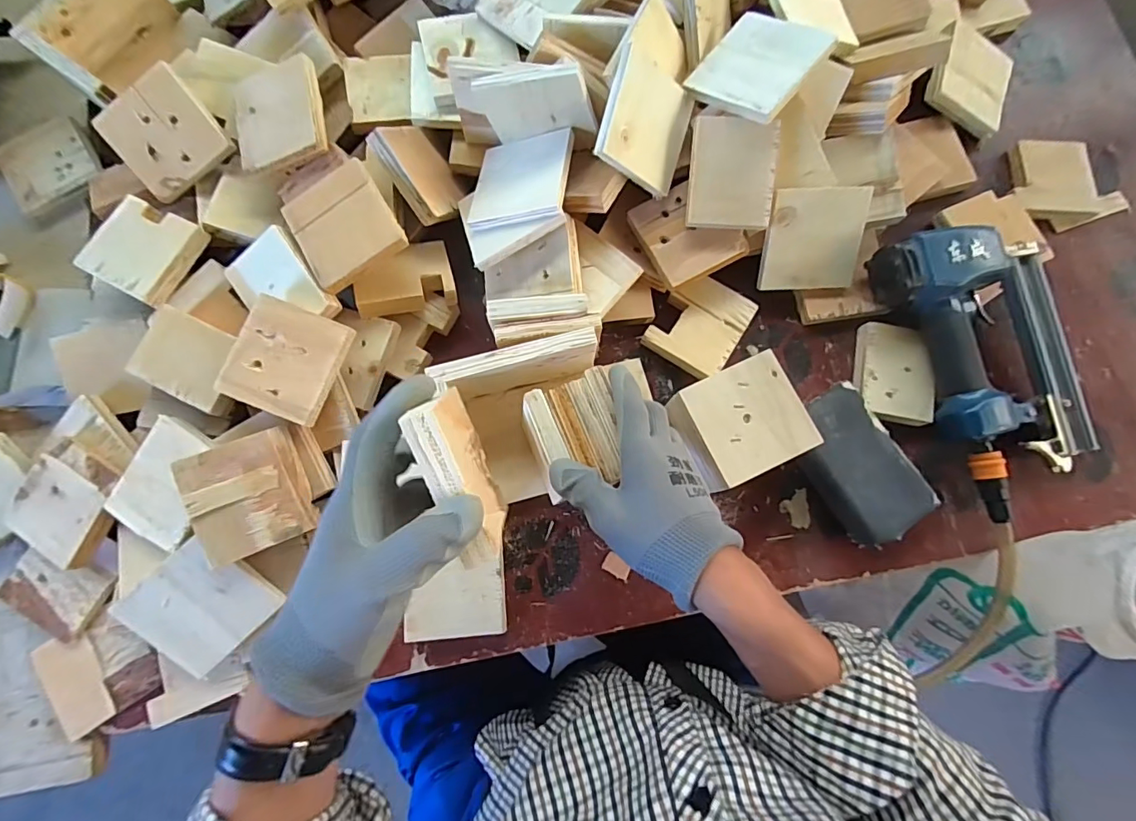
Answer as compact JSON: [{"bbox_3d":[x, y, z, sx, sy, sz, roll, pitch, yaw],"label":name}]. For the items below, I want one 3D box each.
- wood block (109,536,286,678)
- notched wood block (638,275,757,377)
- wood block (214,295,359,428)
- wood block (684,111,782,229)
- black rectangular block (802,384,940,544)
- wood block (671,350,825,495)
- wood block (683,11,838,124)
[{"bbox_3d":[-0.298,0.159,0.407,0.095,0.010,0.089,-43,103,-2],"label":"wood block"},{"bbox_3d":[0.132,-0.086,0.498,0.080,0.014,0.093,33,79,6],"label":"notched wood block"},{"bbox_3d":[-0.238,-0.043,0.425,0.085,0.012,0.090,23,83,-3],"label":"wood block"},{"bbox_3d":[0.148,-0.212,0.454,0.074,0.014,0.091,3,103,7],"label":"wood block"},{"bbox_3d":[0.266,0.050,0.471,0.078,0.038,0.138,-28,80,-7],"label":"black rectangular block"},{"bbox_3d":[0.151,0.012,0.451,0.095,0.064,0.090,-25,79,-7],"label":"wood block"},{"bbox_3d":[0.166,-0.303,0.442,0.092,0.013,0.092,38,89,26],"label":"wood block"}]

